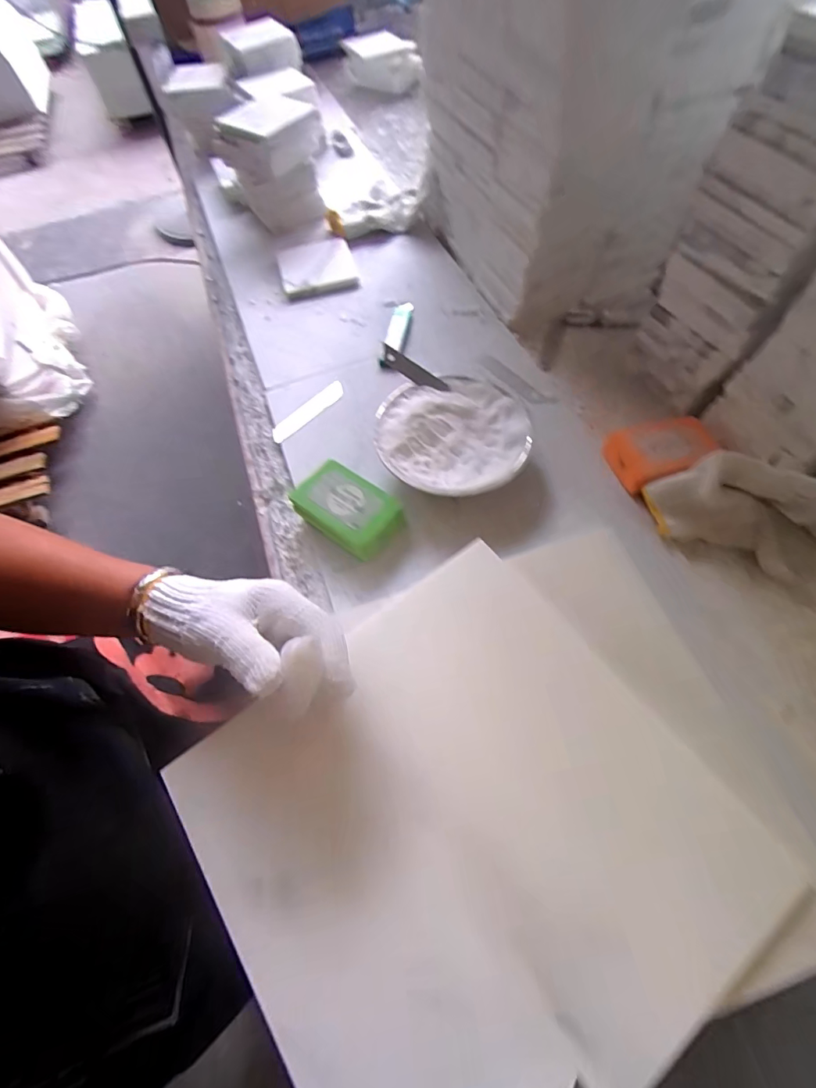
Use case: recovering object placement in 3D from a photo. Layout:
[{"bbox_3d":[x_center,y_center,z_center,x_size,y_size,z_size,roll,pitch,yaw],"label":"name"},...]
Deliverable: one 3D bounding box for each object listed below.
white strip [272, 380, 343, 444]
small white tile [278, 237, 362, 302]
[{"bbox_3d":[-0.114,-0.152,0.522,0.022,0.007,0.103,38,72,19],"label":"white strip"},{"bbox_3d":[-0.127,-0.387,0.640,0.101,0.011,0.106,-14,64,-4],"label":"small white tile"}]

